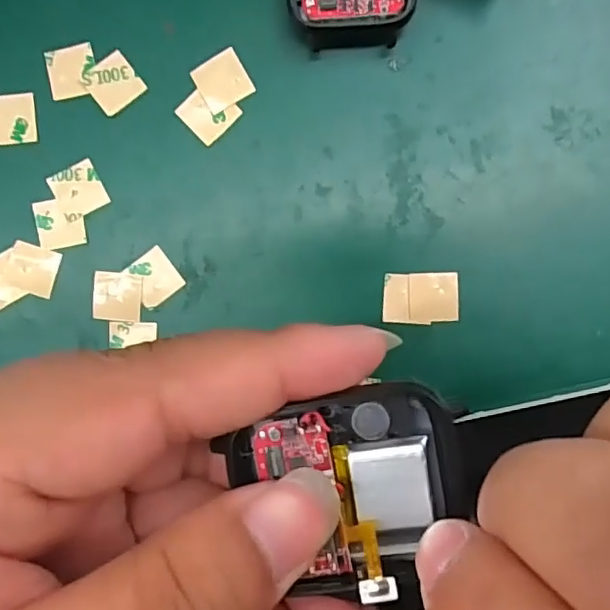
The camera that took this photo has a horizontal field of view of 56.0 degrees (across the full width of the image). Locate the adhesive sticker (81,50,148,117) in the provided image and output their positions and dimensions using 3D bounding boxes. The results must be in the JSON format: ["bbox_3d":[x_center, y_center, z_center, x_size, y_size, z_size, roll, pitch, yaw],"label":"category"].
[{"bbox_3d":[-0.059,-0.069,0.178,0.015,0.004,0.016,-38,92,-2],"label":"adhesive sticker"}]

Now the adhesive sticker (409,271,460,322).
[{"bbox_3d":[0.040,-0.002,0.180,0.015,0.004,0.015,-2,94,2],"label":"adhesive sticker"}]

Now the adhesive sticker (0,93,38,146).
[{"bbox_3d":[-0.092,-0.058,0.180,0.015,0.004,0.015,-3,96,0],"label":"adhesive sticker"}]

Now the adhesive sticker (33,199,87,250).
[{"bbox_3d":[-0.077,-0.026,0.180,0.015,0.004,0.015,-7,92,2],"label":"adhesive sticker"}]

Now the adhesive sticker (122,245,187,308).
[{"bbox_3d":[-0.048,-0.009,0.180,0.014,0.004,0.015,-35,92,3],"label":"adhesive sticker"}]

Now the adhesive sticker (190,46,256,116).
[{"bbox_3d":[-0.025,-0.069,0.177,0.015,0.004,0.015,-32,94,4],"label":"adhesive sticker"}]

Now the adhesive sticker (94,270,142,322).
[{"bbox_3d":[-0.059,-0.003,0.182,0.015,0.004,0.015,5,96,-1],"label":"adhesive sticker"}]

